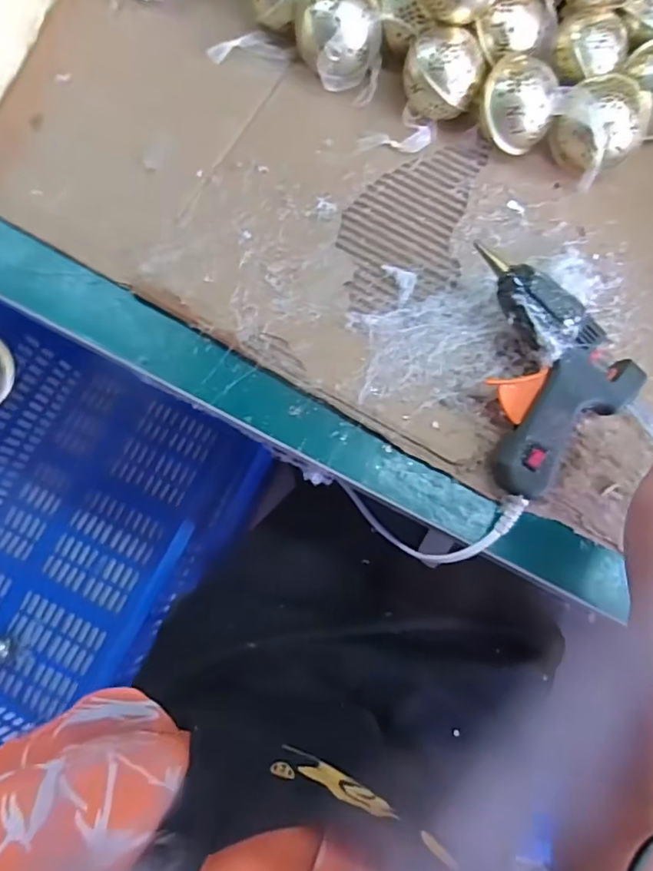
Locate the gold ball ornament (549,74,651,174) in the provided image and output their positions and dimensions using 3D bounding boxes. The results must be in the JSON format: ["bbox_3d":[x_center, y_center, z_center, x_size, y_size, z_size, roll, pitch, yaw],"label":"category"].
[{"bbox_3d":[0.187,-0.213,0.384,0.056,0.043,0.057,0,77,0],"label":"gold ball ornament"}]

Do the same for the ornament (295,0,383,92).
[{"bbox_3d":[0.010,-0.292,0.404,0.053,0.046,0.059,-25,78,-6],"label":"ornament"}]

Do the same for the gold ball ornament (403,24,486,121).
[{"bbox_3d":[0.083,-0.257,0.396,0.054,0.047,0.051,0,77,0],"label":"gold ball ornament"}]

